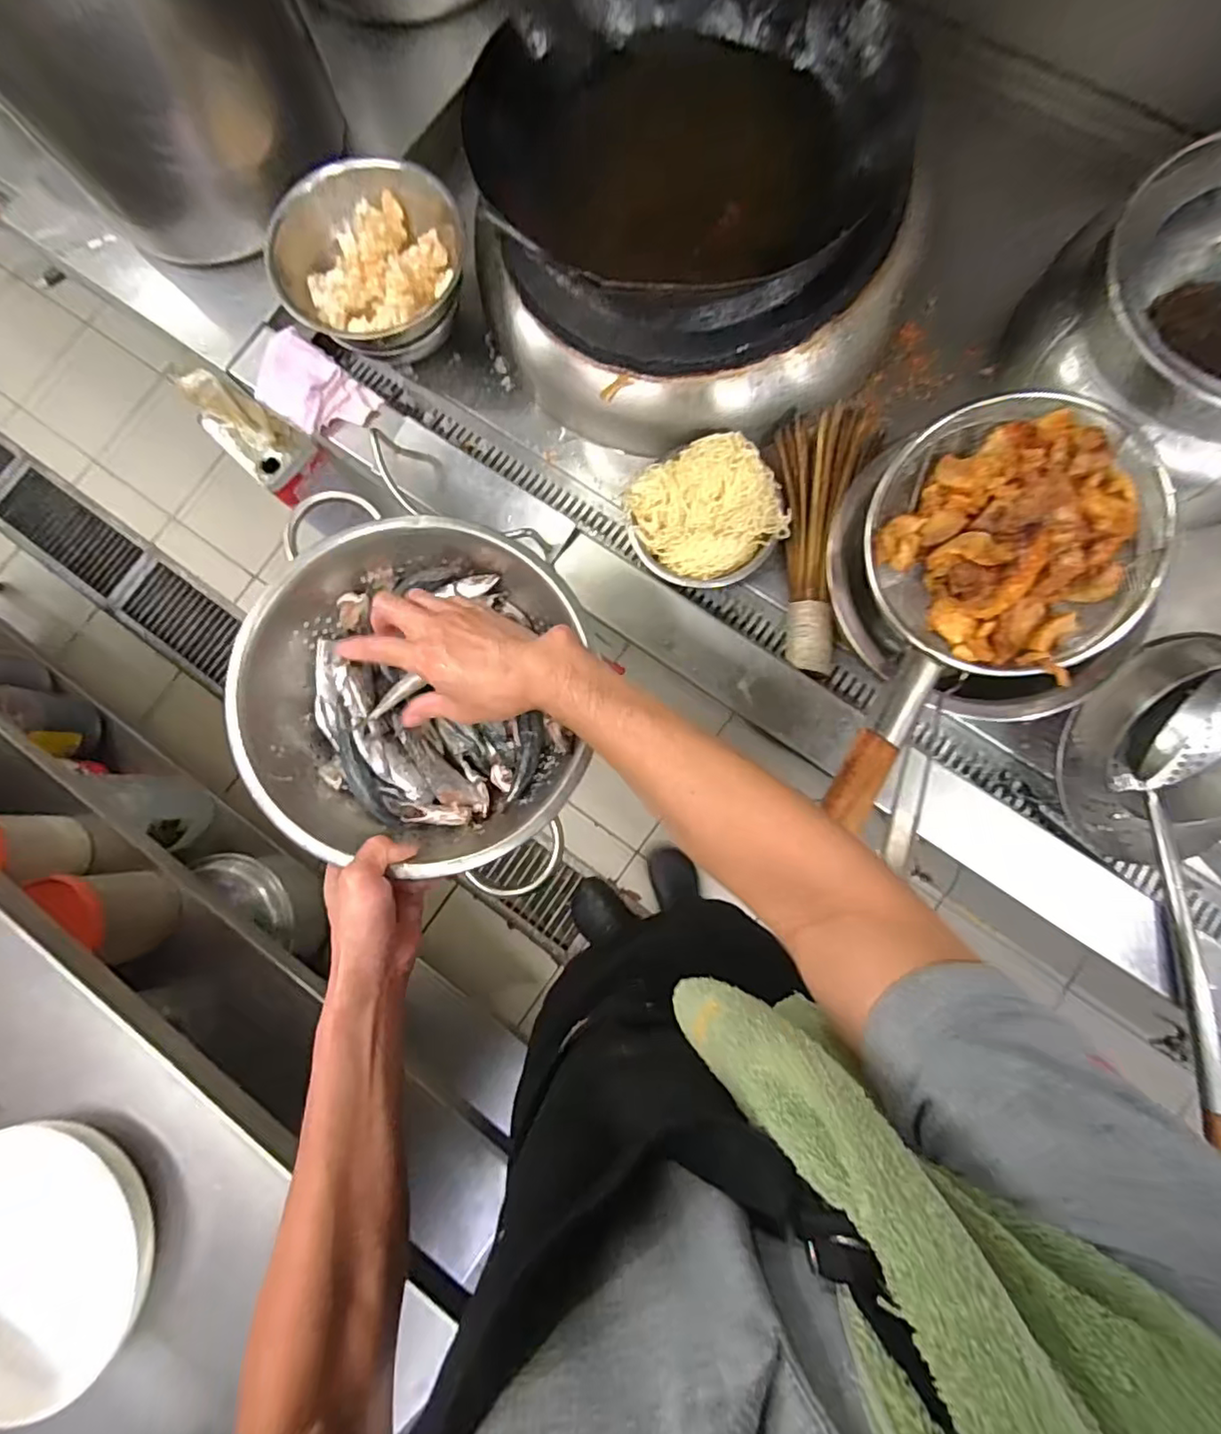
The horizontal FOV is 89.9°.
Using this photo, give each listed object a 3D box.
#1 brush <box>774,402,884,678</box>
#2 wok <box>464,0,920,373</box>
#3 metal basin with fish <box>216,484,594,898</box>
[{"bbox_3d":[0.226,-0.194,0.669,0.103,0.073,0.280,9,81,5],"label":"brush"},{"bbox_3d":[0.074,-0.576,0.633,0.410,0.128,0.393,-16,80,1],"label":"wok"},{"bbox_3d":[-0.141,-0.023,0.486,0.260,0.098,0.265,-1,81,3],"label":"metal basin with fish"}]

